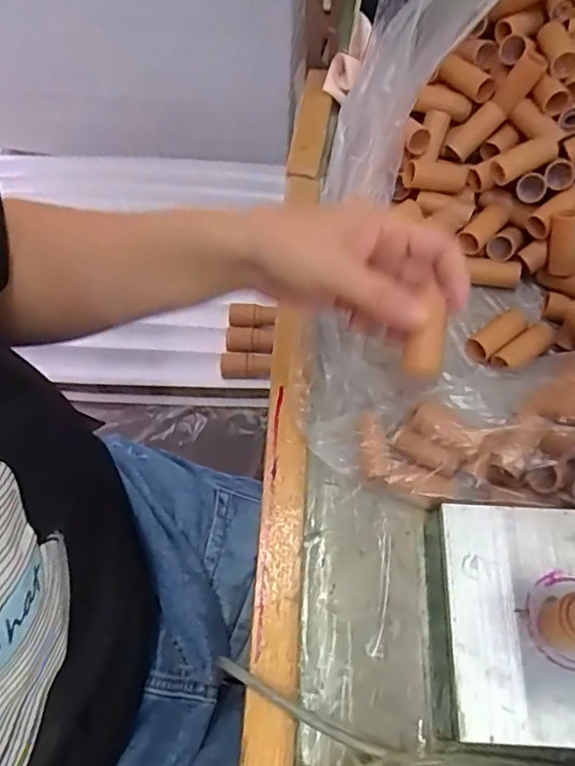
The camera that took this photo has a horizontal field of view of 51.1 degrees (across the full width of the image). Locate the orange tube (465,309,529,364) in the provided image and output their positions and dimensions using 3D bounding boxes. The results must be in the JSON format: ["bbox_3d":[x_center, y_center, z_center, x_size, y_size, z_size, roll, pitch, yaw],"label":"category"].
[{"bbox_3d":[0.159,-0.037,0.451,0.055,0.015,0.020,-34,67,-16],"label":"orange tube"}]

